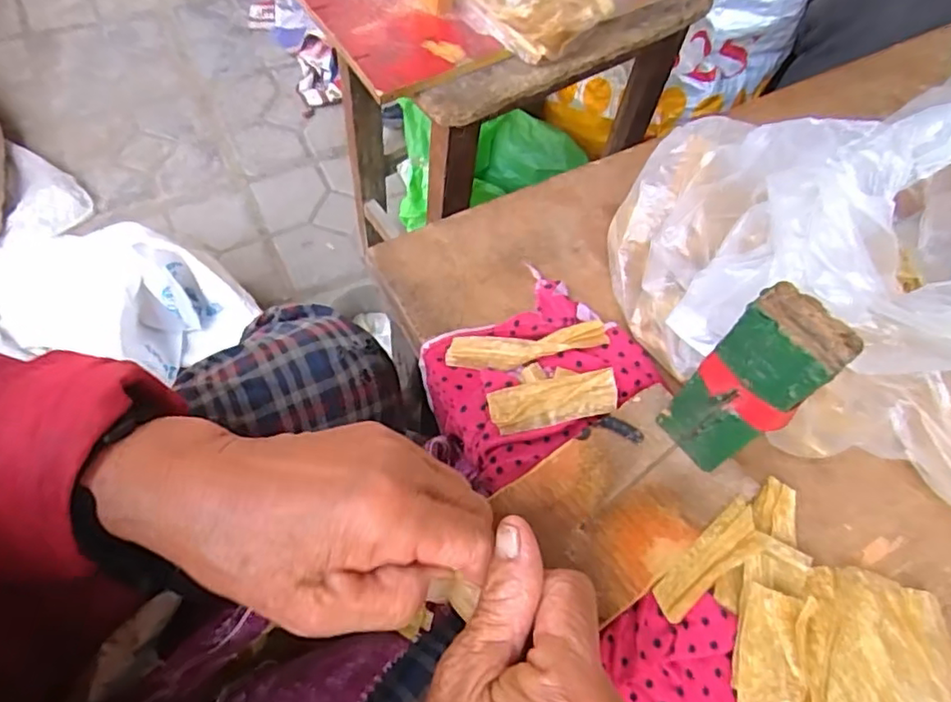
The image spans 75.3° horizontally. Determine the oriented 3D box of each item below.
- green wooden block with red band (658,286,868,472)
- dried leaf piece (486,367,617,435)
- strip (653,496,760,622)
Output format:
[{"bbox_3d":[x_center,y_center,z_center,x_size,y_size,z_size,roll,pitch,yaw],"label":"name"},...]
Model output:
[{"bbox_3d":[0.120,0.017,0.276,0.039,0.110,0.024,42,67,17],"label":"green wooden block with red band"},{"bbox_3d":[0.043,0.027,0.338,0.069,0.004,0.024,-12,83,-1],"label":"dried leaf piece"},{"bbox_3d":[0.115,0.102,0.302,0.067,0.004,0.023,-36,82,-16],"label":"strip"}]

